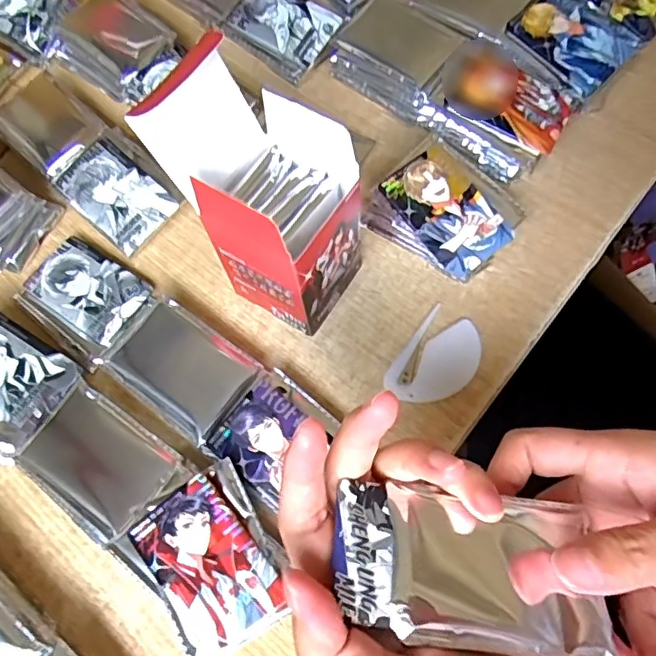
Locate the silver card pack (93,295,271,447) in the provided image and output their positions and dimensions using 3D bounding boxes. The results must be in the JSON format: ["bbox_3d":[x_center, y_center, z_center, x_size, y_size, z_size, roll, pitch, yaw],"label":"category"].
[{"bbox_3d":[-0.097,0.024,0.370,0.095,0.015,0.063,33,73,18],"label":"silver card pack"}]

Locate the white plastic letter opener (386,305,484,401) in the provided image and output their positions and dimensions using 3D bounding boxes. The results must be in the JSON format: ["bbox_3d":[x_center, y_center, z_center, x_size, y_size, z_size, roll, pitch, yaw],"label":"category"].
[{"bbox_3d":[0.071,0.021,0.368,0.045,0.005,0.068,35,73,18],"label":"white plastic letter opener"}]

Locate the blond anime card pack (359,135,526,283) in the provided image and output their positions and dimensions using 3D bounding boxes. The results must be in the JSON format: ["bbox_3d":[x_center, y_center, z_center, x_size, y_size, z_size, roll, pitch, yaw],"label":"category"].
[{"bbox_3d":[0.080,-0.078,0.389,0.071,0.043,0.092,-42,69,-13],"label":"blond anime card pack"}]

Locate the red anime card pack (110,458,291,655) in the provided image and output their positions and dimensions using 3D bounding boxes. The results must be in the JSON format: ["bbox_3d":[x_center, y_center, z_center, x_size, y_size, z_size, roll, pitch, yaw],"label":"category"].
[{"bbox_3d":[-0.064,0.129,0.311,0.070,0.012,0.088,-35,75,-8],"label":"red anime card pack"}]

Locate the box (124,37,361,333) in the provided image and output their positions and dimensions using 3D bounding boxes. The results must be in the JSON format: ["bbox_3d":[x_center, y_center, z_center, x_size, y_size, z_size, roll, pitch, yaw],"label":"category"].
[{"bbox_3d":[-0.036,-0.071,0.337,0.100,0.145,0.074,33,73,18],"label":"box"}]

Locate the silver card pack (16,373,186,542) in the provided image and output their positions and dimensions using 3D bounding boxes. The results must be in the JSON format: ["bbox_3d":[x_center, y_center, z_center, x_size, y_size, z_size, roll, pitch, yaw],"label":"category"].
[{"bbox_3d":[-0.138,0.084,0.347,0.090,0.019,0.065,31,72,18],"label":"silver card pack"}]

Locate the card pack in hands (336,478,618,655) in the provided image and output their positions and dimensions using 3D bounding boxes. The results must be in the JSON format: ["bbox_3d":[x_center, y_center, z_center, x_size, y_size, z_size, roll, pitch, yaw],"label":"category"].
[{"bbox_3d":[0.058,0.096,0.231,0.113,0.010,0.060,14,54,-13],"label":"card pack in hands"}]

